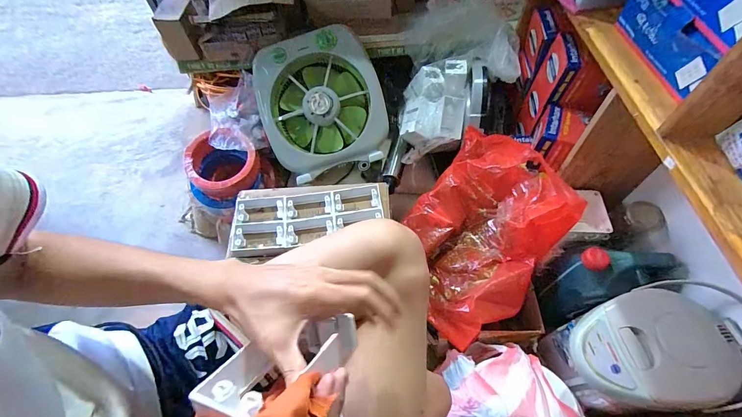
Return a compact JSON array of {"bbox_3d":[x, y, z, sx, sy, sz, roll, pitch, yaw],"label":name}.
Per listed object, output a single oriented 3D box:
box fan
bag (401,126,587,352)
[{"bbox_3d":[-0.151,-0.307,1.023,0.364,0.113,0.397,-12,97,4],"label":"box fan"},{"bbox_3d":[0.245,0.047,0.814,0.316,0.272,0.409,37,66,23],"label":"bag"}]

